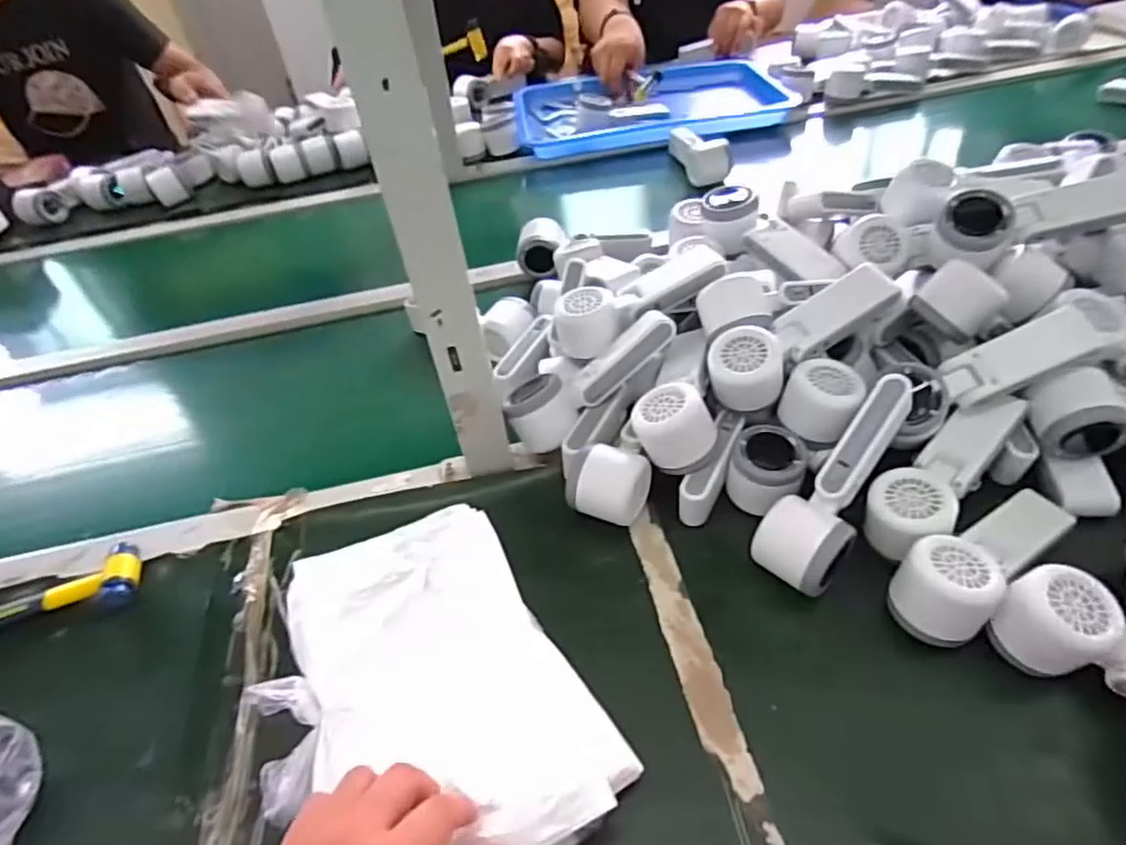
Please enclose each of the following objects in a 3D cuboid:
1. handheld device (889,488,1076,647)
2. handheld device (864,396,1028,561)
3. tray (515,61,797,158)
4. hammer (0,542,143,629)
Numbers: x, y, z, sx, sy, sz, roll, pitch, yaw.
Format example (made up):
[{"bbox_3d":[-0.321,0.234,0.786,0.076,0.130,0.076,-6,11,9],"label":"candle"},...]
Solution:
[{"bbox_3d":[0.304,0.090,0.467,0.159,0.052,0.056,-30,48,-22],"label":"handheld device"},{"bbox_3d":[0.292,0.037,0.505,0.166,0.046,0.058,-36,51,-26],"label":"handheld device"},{"bbox_3d":[0.160,-0.584,1.196,0.477,0.033,0.333,-3,44,5],"label":"tray"},{"bbox_3d":[-0.469,0.156,0.531,0.237,0.026,0.057,-17,45,-9],"label":"hammer"}]

